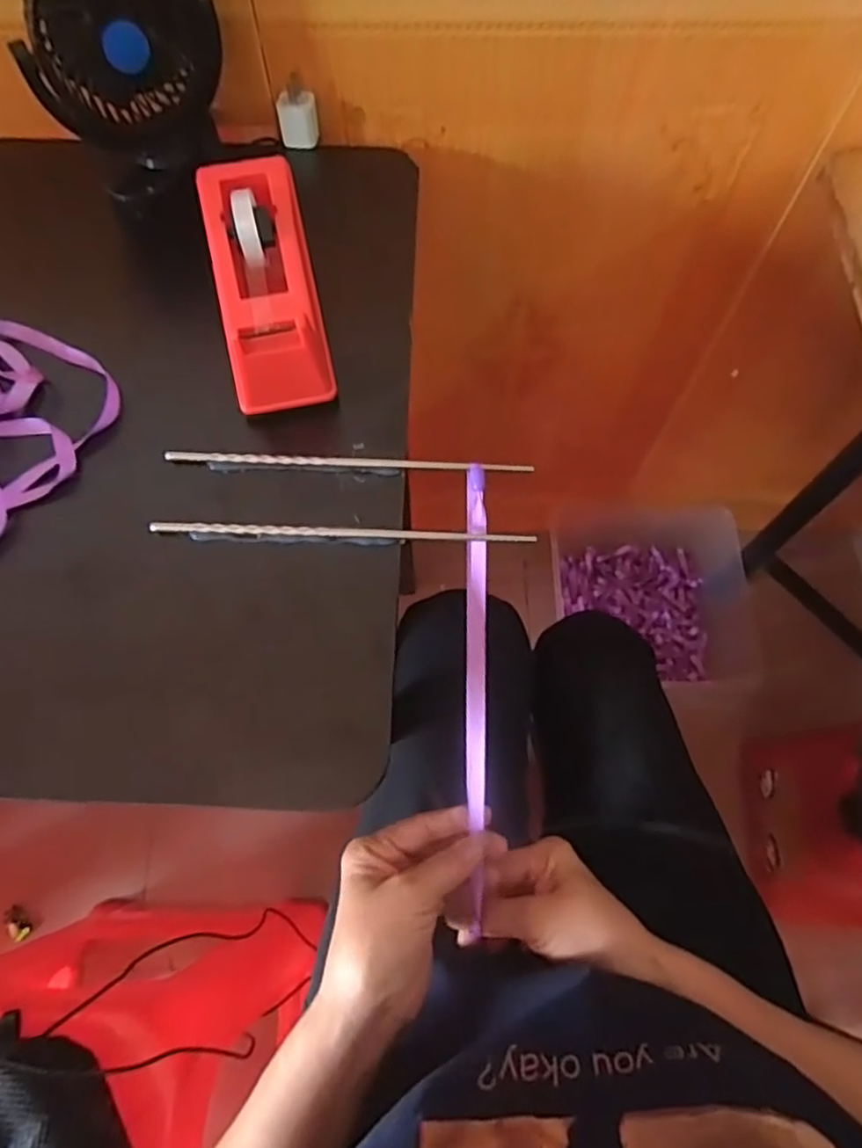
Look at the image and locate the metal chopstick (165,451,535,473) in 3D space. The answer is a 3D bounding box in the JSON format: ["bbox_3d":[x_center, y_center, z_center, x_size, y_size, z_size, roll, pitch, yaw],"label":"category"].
[{"bbox_3d":[-0.050,-0.068,0.403,0.220,0.005,0.008,3,67,2],"label":"metal chopstick"}]

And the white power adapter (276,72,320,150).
[{"bbox_3d":[-0.103,-0.354,0.507,0.030,0.039,0.031,-8,67,-3],"label":"white power adapter"}]

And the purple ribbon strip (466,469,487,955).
[{"bbox_3d":[0.028,0.070,0.408,0.011,0.017,0.265,0,95,1],"label":"purple ribbon strip"}]

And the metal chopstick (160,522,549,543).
[{"bbox_3d":[-0.051,-0.026,0.387,0.222,0.006,0.009,1,67,1],"label":"metal chopstick"}]

